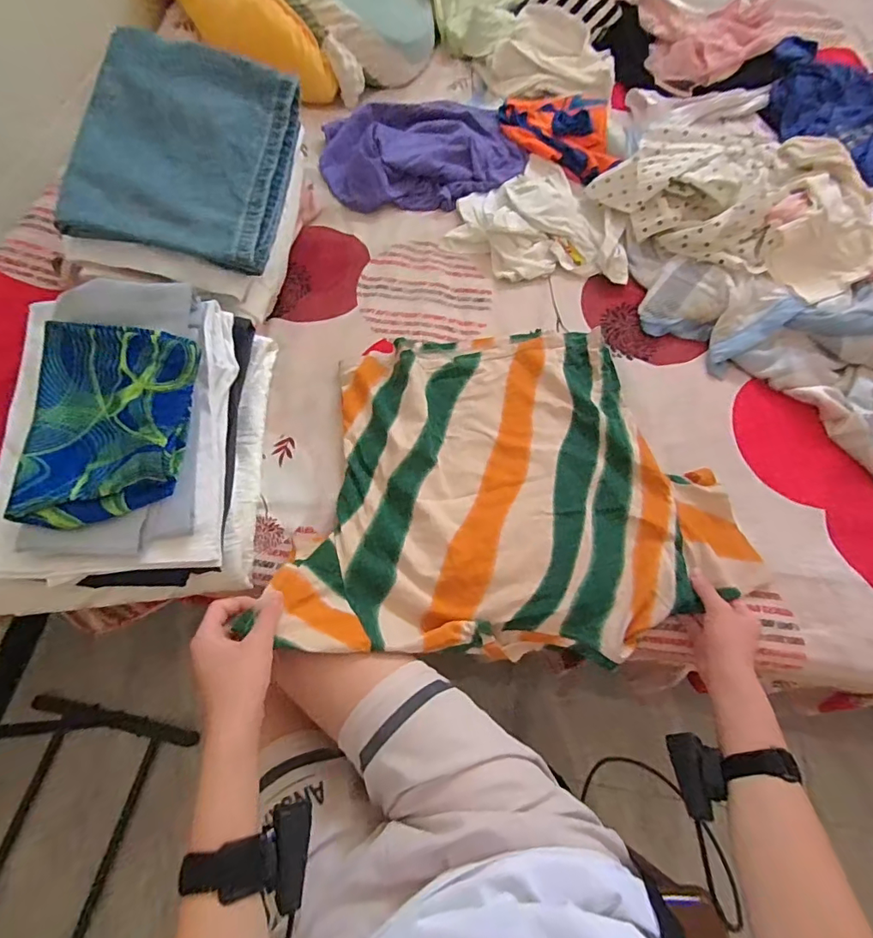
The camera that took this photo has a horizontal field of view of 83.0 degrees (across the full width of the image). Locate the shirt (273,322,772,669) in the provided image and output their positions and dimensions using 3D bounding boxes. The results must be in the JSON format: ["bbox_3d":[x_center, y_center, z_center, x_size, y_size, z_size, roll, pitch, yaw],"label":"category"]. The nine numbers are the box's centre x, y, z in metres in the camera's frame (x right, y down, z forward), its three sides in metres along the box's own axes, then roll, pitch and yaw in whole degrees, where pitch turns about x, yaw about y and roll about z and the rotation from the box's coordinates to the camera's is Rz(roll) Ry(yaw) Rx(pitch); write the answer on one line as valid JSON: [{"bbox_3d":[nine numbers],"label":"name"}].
[{"bbox_3d":[0.121,-0.002,0.648,0.544,0.101,0.459,2,67,-1],"label":"shirt"}]

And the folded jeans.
[{"bbox_3d":[-0.331,-0.424,0.659,0.251,0.039,0.291,10,83,-11],"label":"folded jeans"}]

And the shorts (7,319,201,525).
[{"bbox_3d":[-0.358,-0.050,0.534,0.164,0.045,0.217,1,66,-2],"label":"shorts"}]

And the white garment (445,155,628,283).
[{"bbox_3d":[0.187,-0.449,0.874,0.299,0.052,0.267,8,65,1],"label":"white garment"}]

